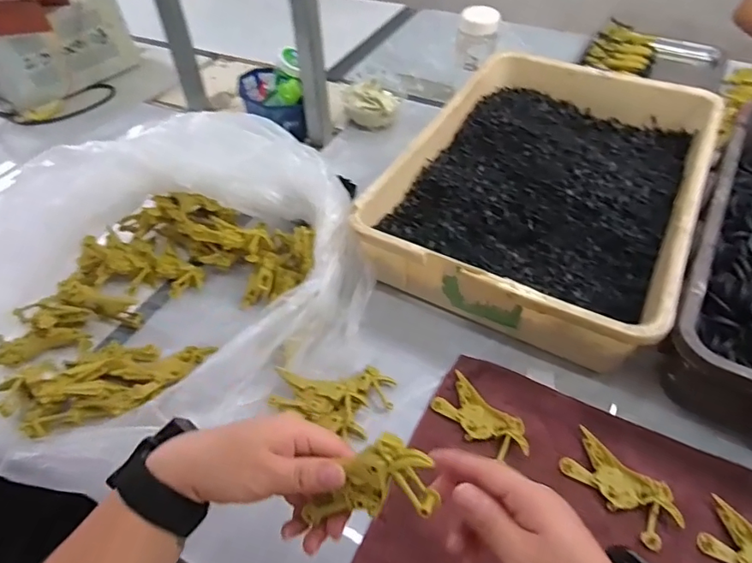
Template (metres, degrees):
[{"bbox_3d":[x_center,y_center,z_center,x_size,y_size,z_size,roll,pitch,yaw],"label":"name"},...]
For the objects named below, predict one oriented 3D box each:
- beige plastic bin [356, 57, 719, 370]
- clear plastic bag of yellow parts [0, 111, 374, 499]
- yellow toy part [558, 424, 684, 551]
[{"bbox_3d":[0.240,-0.144,0.688,0.351,0.106,0.512,23,53,22],"label":"beige plastic bin"},{"bbox_3d":[-0.248,-0.003,0.565,0.444,0.172,0.327,-23,51,-17],"label":"clear plastic bag of yellow parts"},{"bbox_3d":[0.223,0.188,0.460,0.052,0.009,0.101,-35,55,-25],"label":"yellow toy part"}]

